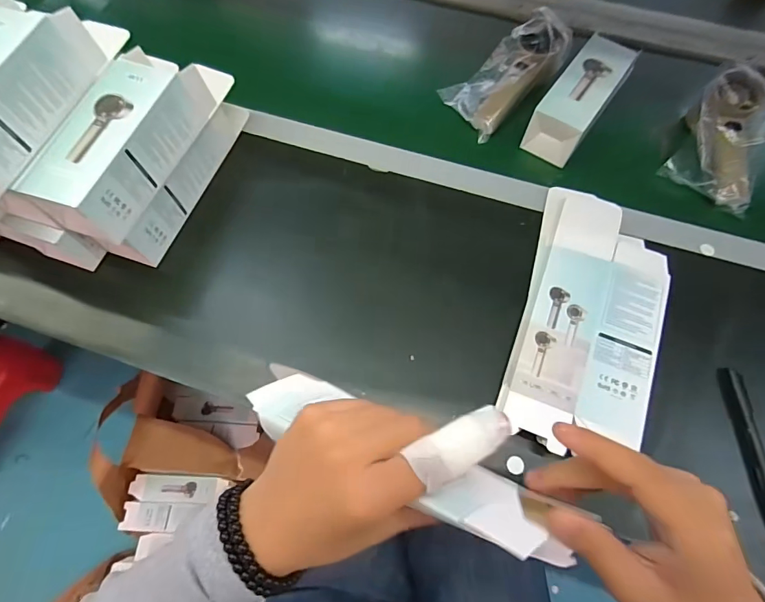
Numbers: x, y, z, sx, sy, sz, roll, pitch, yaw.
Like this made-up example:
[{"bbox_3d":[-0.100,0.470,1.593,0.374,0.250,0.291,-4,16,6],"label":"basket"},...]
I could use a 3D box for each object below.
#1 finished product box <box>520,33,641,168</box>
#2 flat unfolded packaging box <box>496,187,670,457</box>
[{"bbox_3d":[0.246,-0.249,0.520,0.063,0.056,0.167,33,69,15],"label":"finished product box"},{"bbox_3d":[0.205,0.008,0.410,0.124,0.020,0.268,18,65,9],"label":"flat unfolded packaging box"}]

